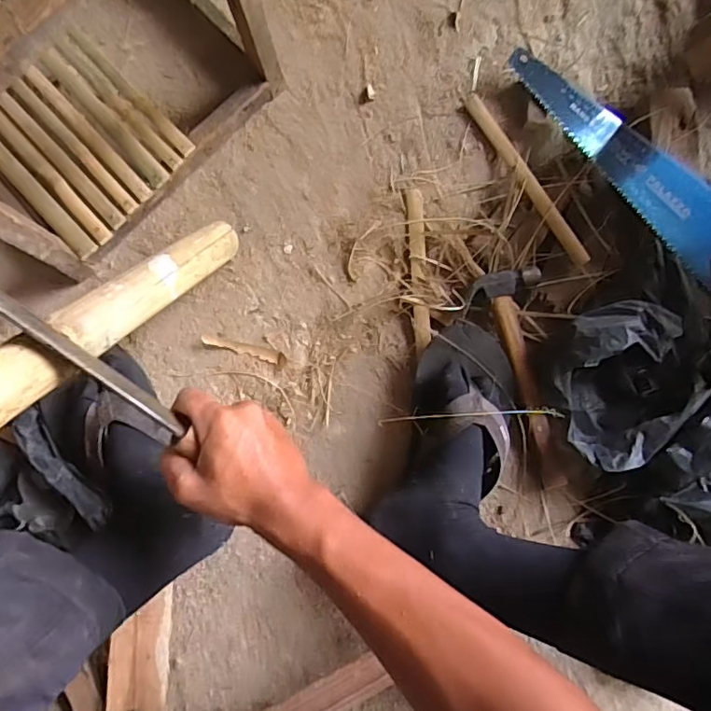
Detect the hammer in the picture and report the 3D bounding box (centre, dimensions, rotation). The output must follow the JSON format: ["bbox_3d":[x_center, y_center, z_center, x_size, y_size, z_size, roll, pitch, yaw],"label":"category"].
[{"bbox_3d":[0.177,0.025,0.612,0.082,0.022,0.239,-8,85,1],"label":"hammer"}]

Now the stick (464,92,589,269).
[{"bbox_3d":[0.192,-0.198,0.626,0.018,0.019,0.226,-33,85,-1],"label":"stick"}]

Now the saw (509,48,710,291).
[{"bbox_3d":[0.355,-0.192,0.611,0.129,0.032,0.436,-39,85,-2],"label":"saw"}]

